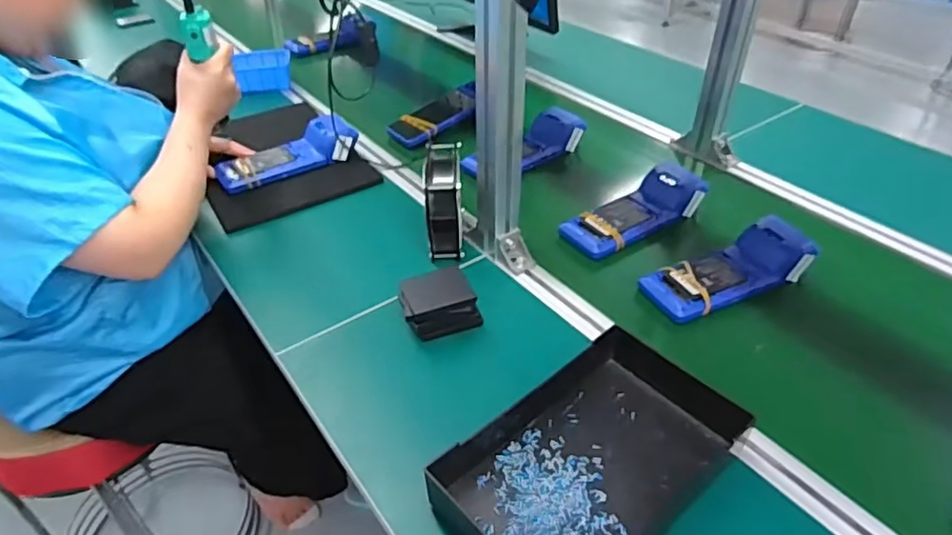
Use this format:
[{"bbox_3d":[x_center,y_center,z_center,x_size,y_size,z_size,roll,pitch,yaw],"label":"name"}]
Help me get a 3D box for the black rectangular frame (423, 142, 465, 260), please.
[{"bbox_3d":[-0.040,-0.085,0.795,0.051,0.118,0.104,-2,40,-1],"label":"black rectangular frame"}]

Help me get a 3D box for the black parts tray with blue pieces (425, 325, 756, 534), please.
[{"bbox_3d":[0.110,0.164,0.549,0.289,0.043,0.175,-30,47,-30],"label":"black parts tray with blue pieces"}]

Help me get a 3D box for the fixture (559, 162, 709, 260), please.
[{"bbox_3d":[0.225,-0.083,0.848,0.214,0.049,0.082,-23,44,-24],"label":"fixture"}]

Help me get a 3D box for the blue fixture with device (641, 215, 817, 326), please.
[{"bbox_3d":[0.314,-0.002,0.750,0.216,0.047,0.081,-17,42,-18],"label":"blue fixture with device"}]

